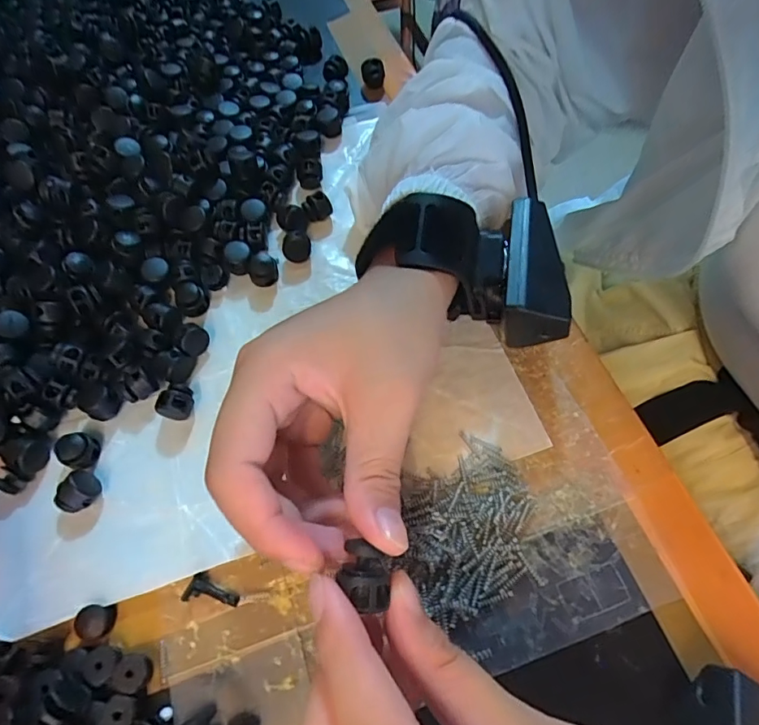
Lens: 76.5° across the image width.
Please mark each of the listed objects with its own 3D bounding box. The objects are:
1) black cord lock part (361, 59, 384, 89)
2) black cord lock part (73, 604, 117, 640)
[{"bbox_3d":[-0.005,-0.216,0.360,0.017,0.018,0.012,2,63,-1],"label":"black cord lock part"},{"bbox_3d":[-0.122,0.110,0.205,0.015,0.004,0.013,3,63,0],"label":"black cord lock part"}]

